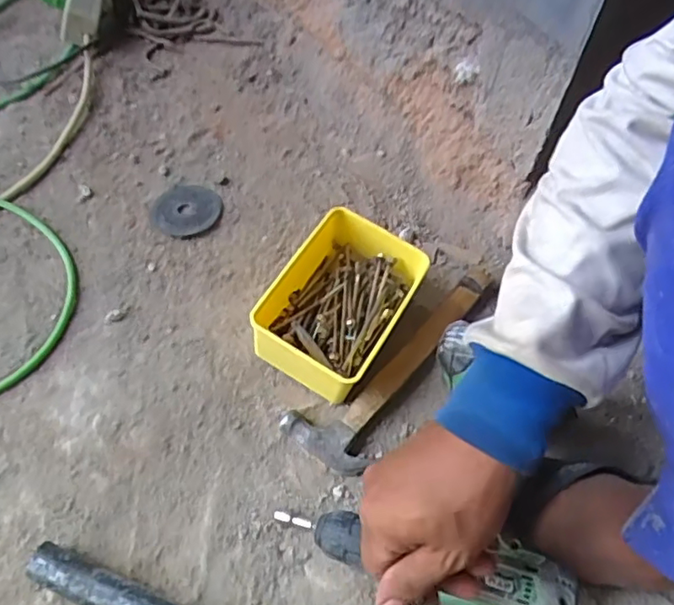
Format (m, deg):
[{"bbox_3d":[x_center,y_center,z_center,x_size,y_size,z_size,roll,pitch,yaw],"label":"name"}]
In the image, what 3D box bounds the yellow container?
[{"bbox_3d":[0.001,0.002,0.572,0.107,0.074,0.160,28,63,15],"label":"yellow container"}]

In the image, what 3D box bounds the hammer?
[{"bbox_3d":[0.058,0.052,0.576,0.079,0.026,0.245,37,65,18],"label":"hammer"}]

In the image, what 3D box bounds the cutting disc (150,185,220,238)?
[{"bbox_3d":[-0.168,-0.102,0.670,0.077,0.007,0.066,-14,61,-9],"label":"cutting disc"}]

